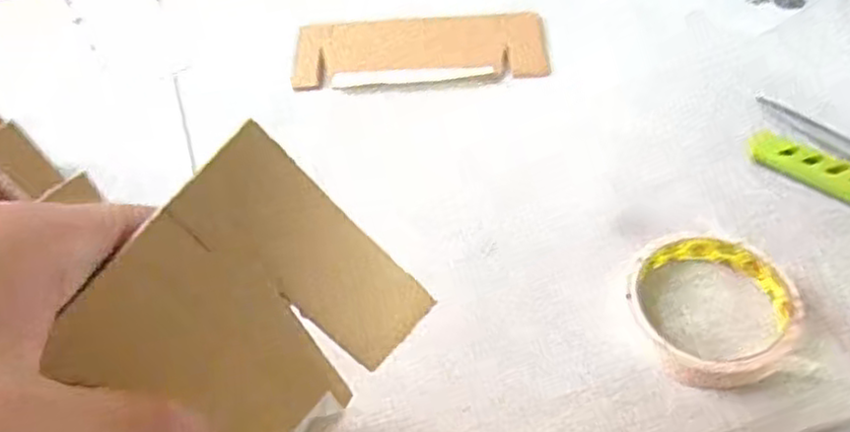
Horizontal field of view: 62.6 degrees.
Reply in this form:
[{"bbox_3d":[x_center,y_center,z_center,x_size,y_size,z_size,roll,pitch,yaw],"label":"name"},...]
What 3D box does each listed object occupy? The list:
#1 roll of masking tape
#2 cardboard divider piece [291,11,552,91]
[{"bbox_3d":[0.154,0.048,0.376,0.085,0.015,0.090,-8,51,-2],"label":"roll of masking tape"},{"bbox_3d":[-0.004,-0.127,0.544,0.194,0.005,0.072,-2,59,3],"label":"cardboard divider piece"}]

